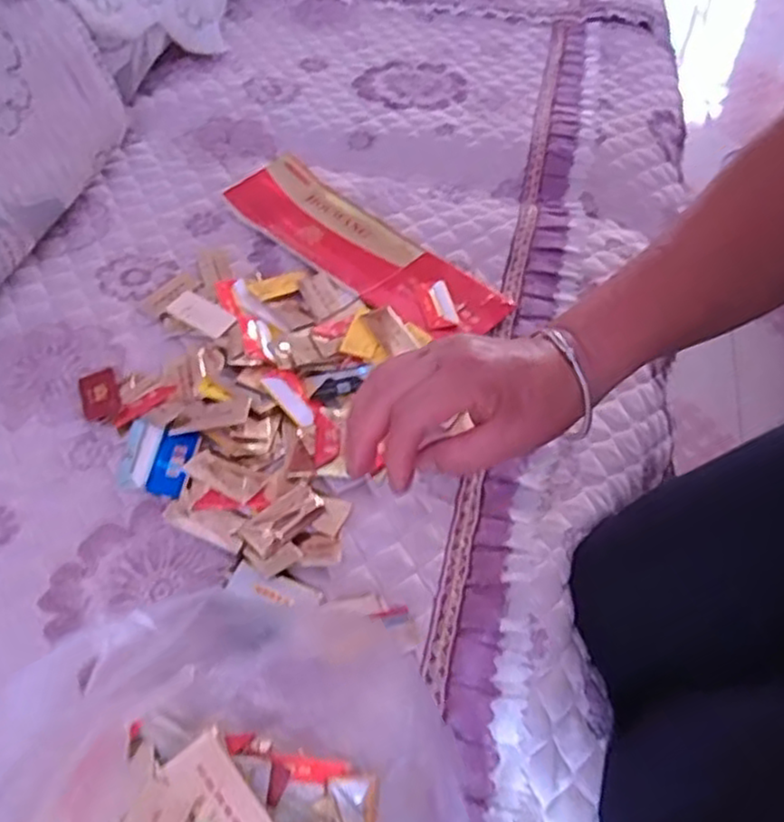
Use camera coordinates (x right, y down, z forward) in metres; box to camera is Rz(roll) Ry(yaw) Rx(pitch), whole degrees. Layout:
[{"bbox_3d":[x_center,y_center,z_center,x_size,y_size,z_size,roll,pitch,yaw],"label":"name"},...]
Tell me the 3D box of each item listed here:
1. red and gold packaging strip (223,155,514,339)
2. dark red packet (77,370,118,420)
[{"bbox_3d":[-0.025,-0.142,0.614,0.268,0.015,0.086,35,58,22],"label":"red and gold packaging strip"},{"bbox_3d":[-0.207,-0.011,0.508,0.025,0.009,0.050,-18,55,-16],"label":"dark red packet"}]

